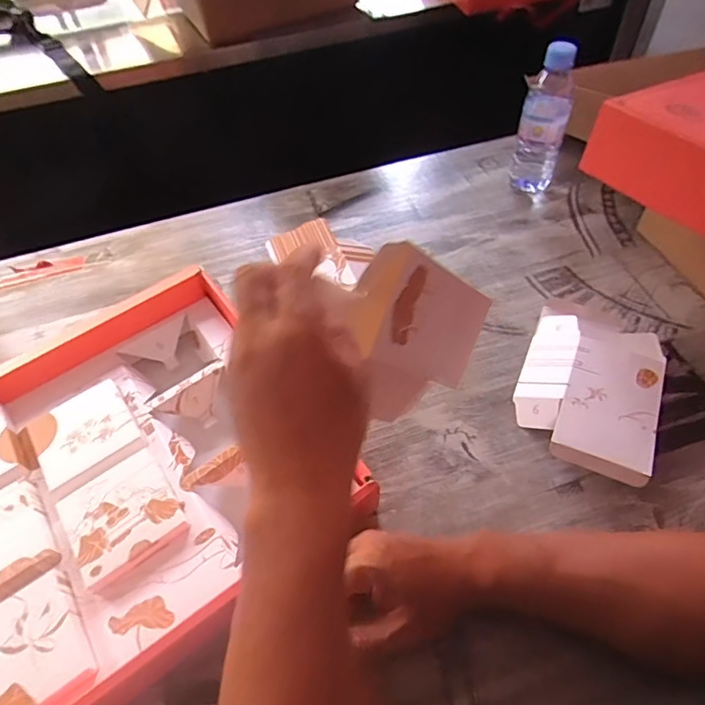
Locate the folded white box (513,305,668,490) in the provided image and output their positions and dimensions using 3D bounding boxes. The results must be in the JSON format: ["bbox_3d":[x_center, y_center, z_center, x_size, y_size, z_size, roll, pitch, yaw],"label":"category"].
[{"bbox_3d":[0.241,0.026,0.510,0.126,0.026,0.192,19,58,18],"label":"folded white box"}]

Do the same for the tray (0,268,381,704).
[{"bbox_3d":[-0.235,0.117,0.461,0.377,0.056,0.347,-34,58,-19],"label":"tray"}]

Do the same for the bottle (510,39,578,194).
[{"bbox_3d":[0.254,-0.305,0.665,0.060,0.183,0.065,11,56,13],"label":"bottle"}]

